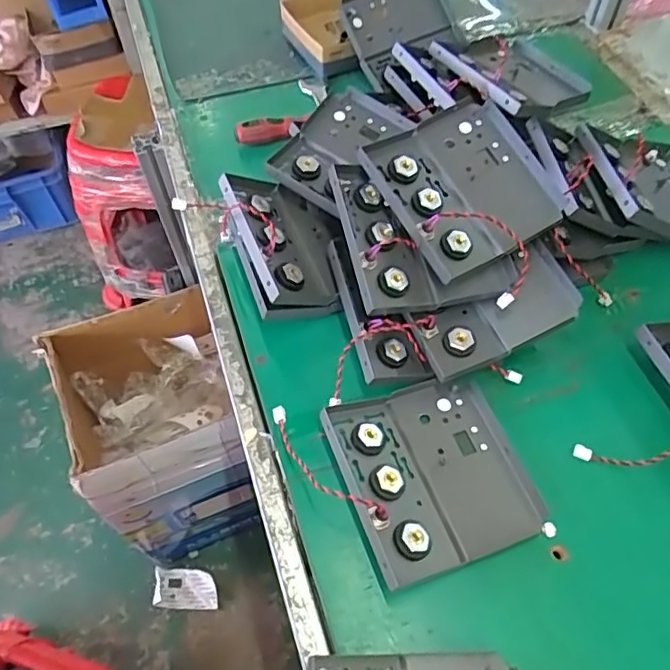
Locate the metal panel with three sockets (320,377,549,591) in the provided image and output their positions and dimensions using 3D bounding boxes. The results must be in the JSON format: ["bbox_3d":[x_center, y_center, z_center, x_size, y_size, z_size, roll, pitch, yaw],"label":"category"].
[{"bbox_3d":[0.085,0.115,0.503,0.154,0.038,0.159,-17,58,-9],"label":"metal panel with three sockets"}]

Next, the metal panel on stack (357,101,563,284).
[{"bbox_3d":[0.127,-0.148,0.578,0.148,0.035,0.157,-28,72,-13],"label":"metal panel on stack"}]

